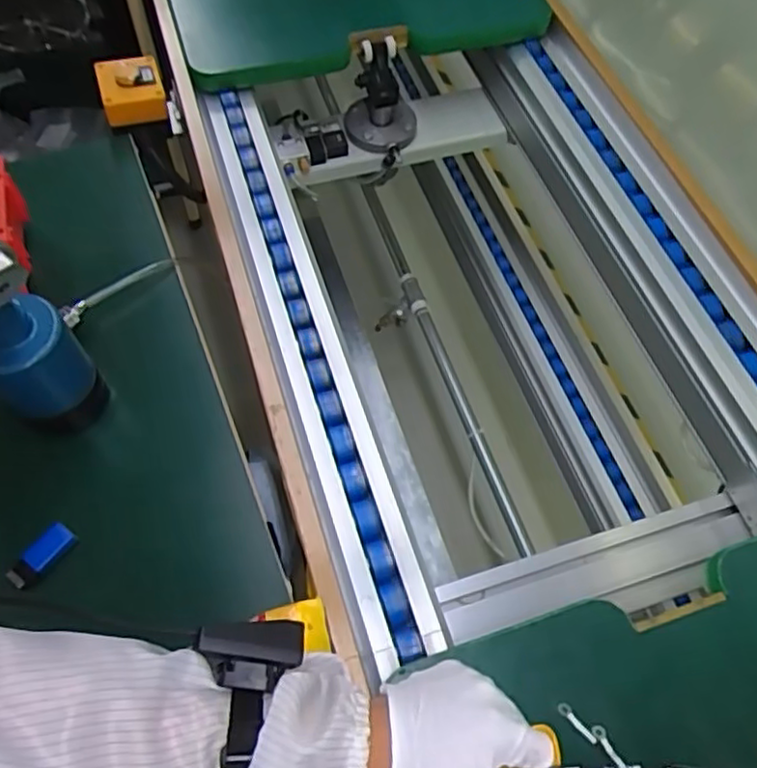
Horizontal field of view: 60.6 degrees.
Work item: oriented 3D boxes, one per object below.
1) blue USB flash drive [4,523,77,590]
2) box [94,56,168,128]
[{"bbox_3d":[-0.282,0.145,0.542,0.026,0.011,0.057,35,65,16],"label":"blue USB flash drive"},{"bbox_3d":[-0.311,-0.371,0.816,0.074,0.037,0.086,-16,63,-12],"label":"box"}]

